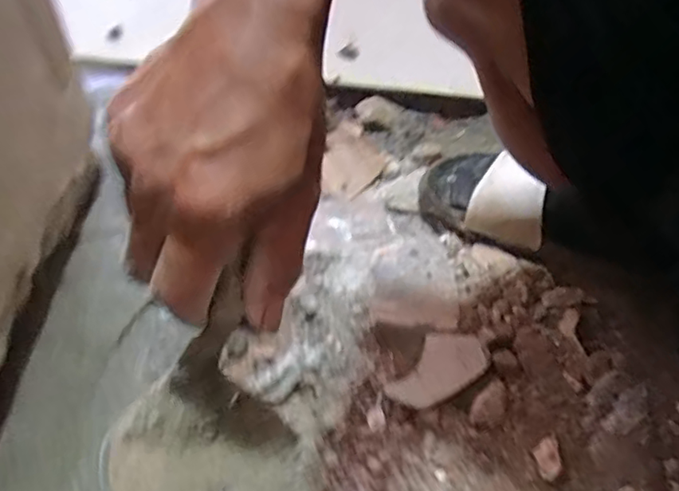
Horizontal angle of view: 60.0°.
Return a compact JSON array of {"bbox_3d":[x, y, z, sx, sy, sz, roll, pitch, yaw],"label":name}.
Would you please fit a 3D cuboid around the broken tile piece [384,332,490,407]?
[{"bbox_3d":[0.090,0.114,0.545,0.100,0.017,0.053,-25,61,-20],"label":"broken tile piece"}]

